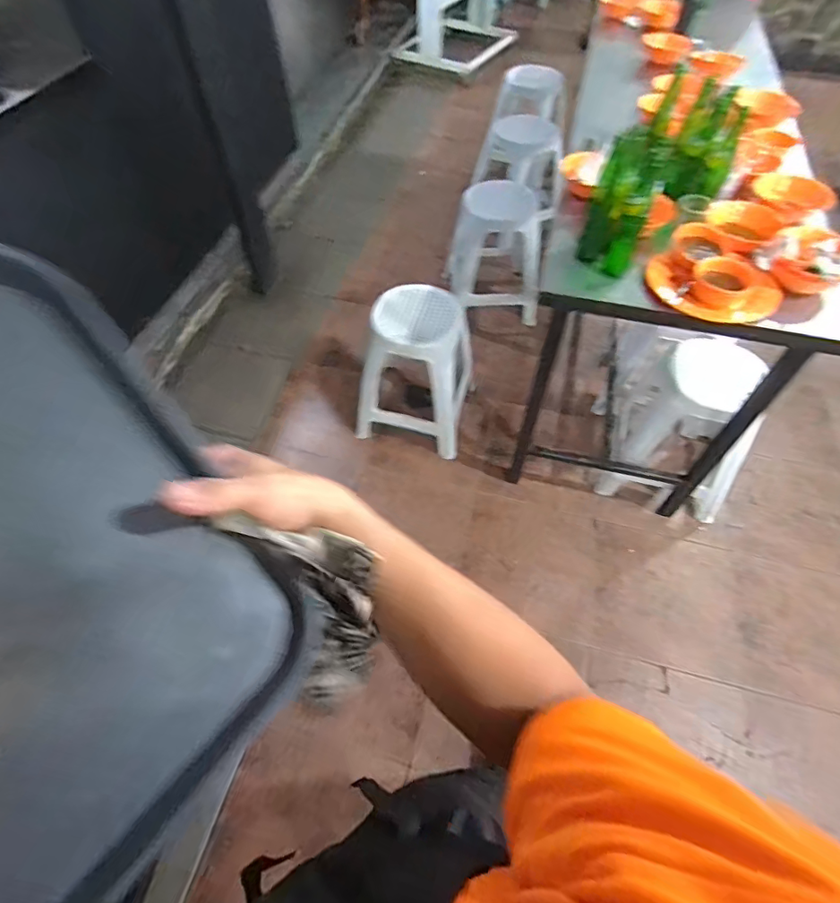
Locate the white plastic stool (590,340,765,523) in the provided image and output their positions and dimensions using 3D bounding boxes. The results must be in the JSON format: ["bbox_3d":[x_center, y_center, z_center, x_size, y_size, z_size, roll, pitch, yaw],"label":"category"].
[{"bbox_3d":[0.803,-0.070,1.564,0.353,0.417,0.346,12,57,7],"label":"white plastic stool"}]

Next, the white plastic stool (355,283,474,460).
[{"bbox_3d":[-0.017,-0.280,1.692,0.370,0.456,0.361,10,57,6],"label":"white plastic stool"}]

